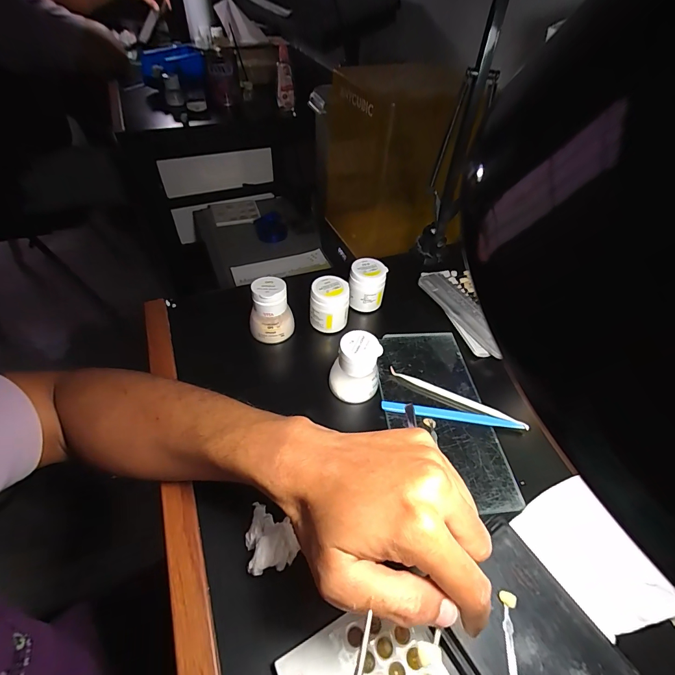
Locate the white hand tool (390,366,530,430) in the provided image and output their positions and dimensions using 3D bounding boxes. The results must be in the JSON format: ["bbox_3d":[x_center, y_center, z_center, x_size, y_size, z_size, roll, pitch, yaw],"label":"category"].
[{"bbox_3d":[0.120,0.061,0.367,0.139,0.006,0.012,21,51,15],"label":"white hand tool"}]

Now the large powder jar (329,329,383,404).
[{"bbox_3d":[0.017,0.030,0.355,0.047,0.064,0.042,4,49,0],"label":"large powder jar"}]

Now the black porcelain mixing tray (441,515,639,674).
[{"bbox_3d":[0.133,0.210,0.226,0.095,0.015,0.146,-24,54,-23],"label":"black porcelain mixing tray"}]

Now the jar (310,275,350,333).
[{"bbox_3d":[-0.009,-0.036,0.420,0.043,0.059,0.040,2,49,-2],"label":"jar"}]

